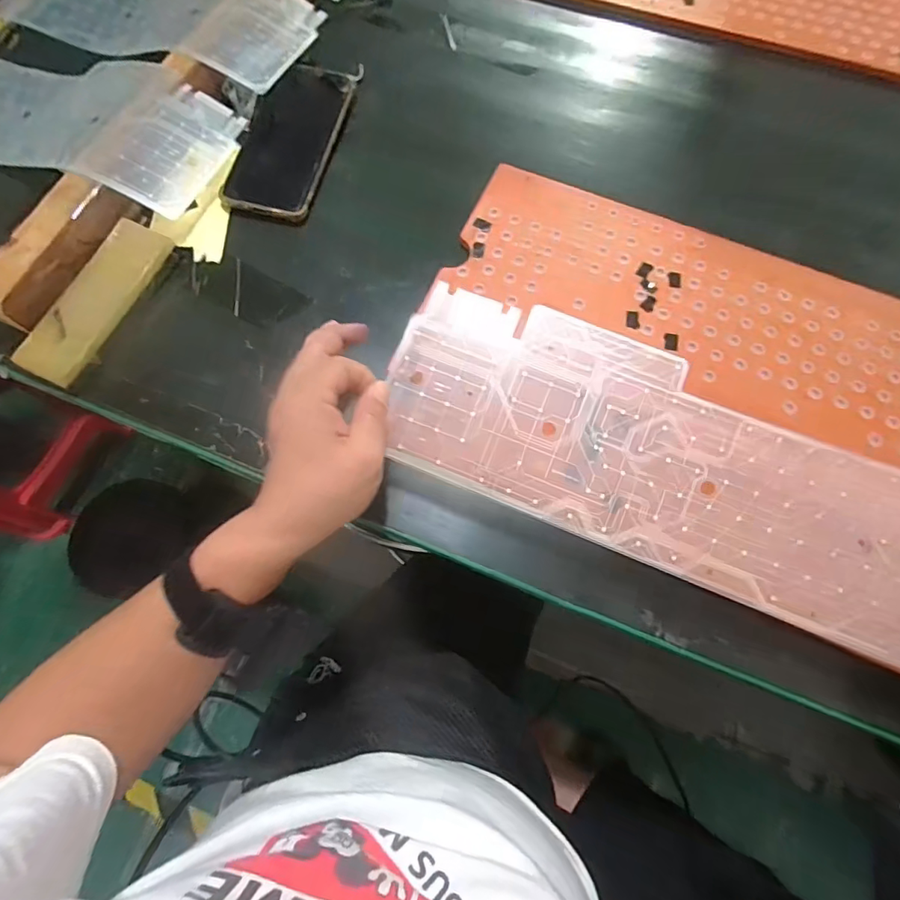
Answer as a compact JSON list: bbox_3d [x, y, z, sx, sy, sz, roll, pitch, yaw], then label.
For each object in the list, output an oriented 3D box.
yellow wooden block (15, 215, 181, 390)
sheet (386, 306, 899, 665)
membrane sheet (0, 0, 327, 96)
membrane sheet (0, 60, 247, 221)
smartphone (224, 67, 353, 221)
[{"bbox_3d":[-0.278,-0.118,0.398,0.046,0.020,0.144,23,73,7],"label":"yellow wooden block"},{"bbox_3d":[0.150,0.013,0.314,0.389,0.011,0.123,24,87,7],"label":"sheet"},{"bbox_3d":[-0.313,-0.450,0.506,0.385,0.050,0.132,25,73,8],"label":"membrane sheet"},{"bbox_3d":[-0.364,-0.306,0.452,0.343,0.037,0.138,20,72,6],"label":"membrane sheet"},{"bbox_3d":[-0.143,-0.279,0.449,0.075,0.007,0.156,14,78,-3],"label":"smartphone"}]

